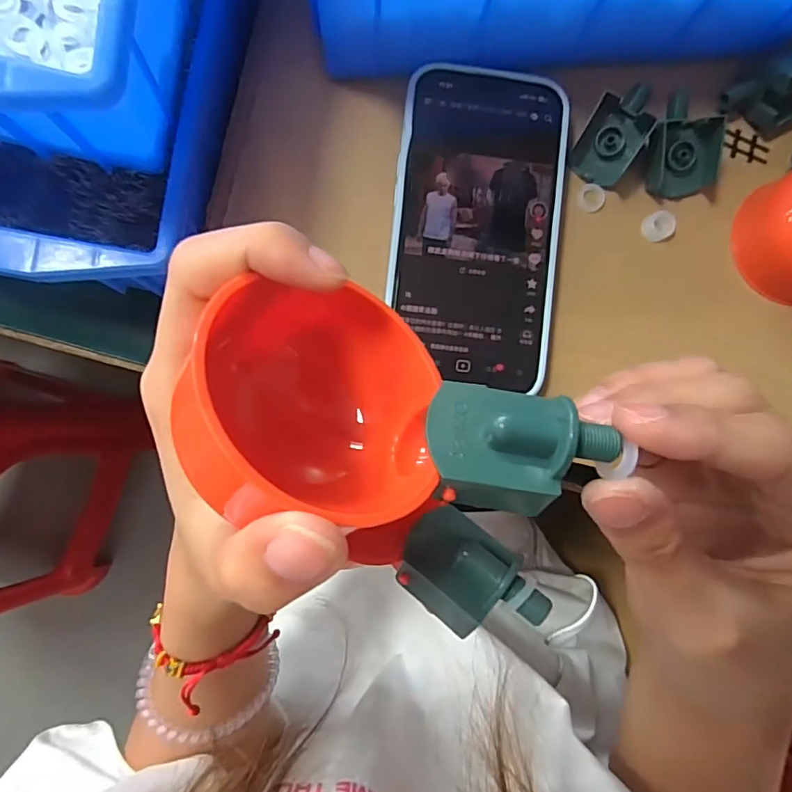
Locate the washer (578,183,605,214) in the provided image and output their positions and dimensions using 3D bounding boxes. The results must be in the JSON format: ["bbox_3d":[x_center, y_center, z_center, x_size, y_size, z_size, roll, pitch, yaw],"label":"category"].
[{"bbox_3d":[0.094,-0.095,0.248,0.013,0.004,0.013,0,85,-5],"label":"washer"}]

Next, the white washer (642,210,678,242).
[{"bbox_3d":[0.127,-0.082,0.249,0.014,0.005,0.014,0,85,-5],"label":"white washer"}]

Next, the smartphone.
[{"bbox_3d":[0.037,-0.077,0.235,0.074,0.012,0.141,6,84,-4],"label":"smartphone"}]

